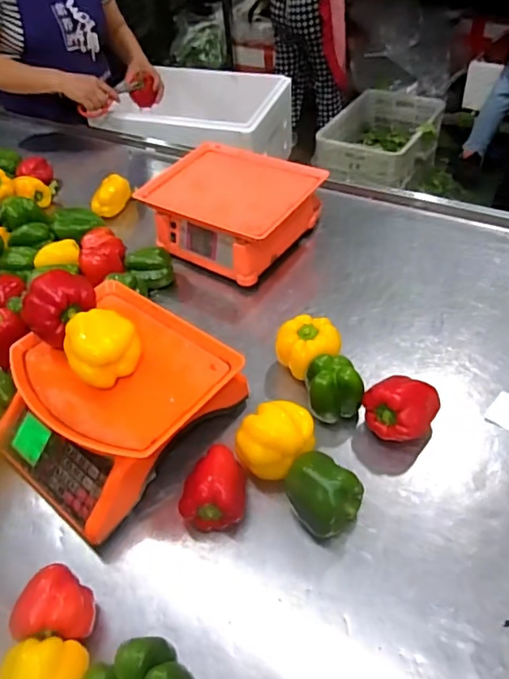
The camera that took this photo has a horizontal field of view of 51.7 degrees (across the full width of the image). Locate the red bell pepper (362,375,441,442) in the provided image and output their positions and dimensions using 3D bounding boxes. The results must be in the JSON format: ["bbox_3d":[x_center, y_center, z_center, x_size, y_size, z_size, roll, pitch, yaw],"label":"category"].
[{"bbox_3d":[0.206,0.097,0.720,0.099,0.083,0.070,-18,46,-12],"label":"red bell pepper"}]

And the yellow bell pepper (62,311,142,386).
[{"bbox_3d":[-0.195,0.010,0.680,0.087,0.067,0.085,-3,45,3],"label":"yellow bell pepper"}]

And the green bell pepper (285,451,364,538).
[{"bbox_3d":[0.081,0.190,0.647,0.087,0.083,0.074,31,55,31],"label":"green bell pepper"}]

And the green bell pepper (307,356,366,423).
[{"bbox_3d":[0.114,0.072,0.756,0.078,0.085,0.071,-3,45,3],"label":"green bell pepper"}]

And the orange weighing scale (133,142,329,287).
[{"bbox_3d":[-0.053,-0.254,1.050,0.315,0.131,0.253,20,51,23],"label":"orange weighing scale"}]

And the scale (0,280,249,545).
[{"bbox_3d":[-0.202,0.091,0.743,0.272,0.132,0.284,27,53,28],"label":"scale"}]

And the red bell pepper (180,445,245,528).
[{"bbox_3d":[-0.050,0.187,0.670,0.082,0.072,0.094,0,45,5],"label":"red bell pepper"}]

